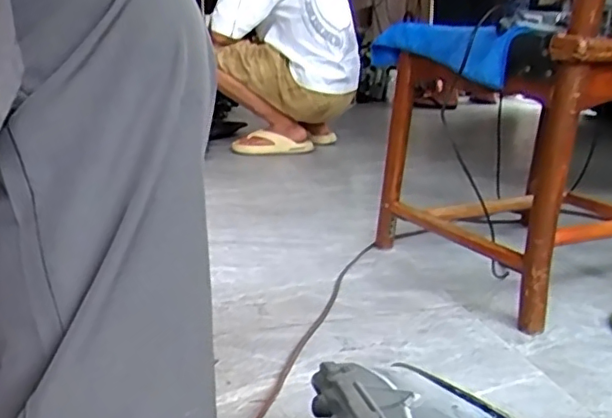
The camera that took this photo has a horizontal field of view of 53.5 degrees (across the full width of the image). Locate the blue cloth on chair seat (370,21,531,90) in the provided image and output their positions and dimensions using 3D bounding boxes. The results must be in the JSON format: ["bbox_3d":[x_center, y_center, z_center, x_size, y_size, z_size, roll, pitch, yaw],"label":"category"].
[{"bbox_3d":[0.212,-0.265,1.013,0.072,0.079,0.357,-5,17,-20],"label":"blue cloth on chair seat"}]

